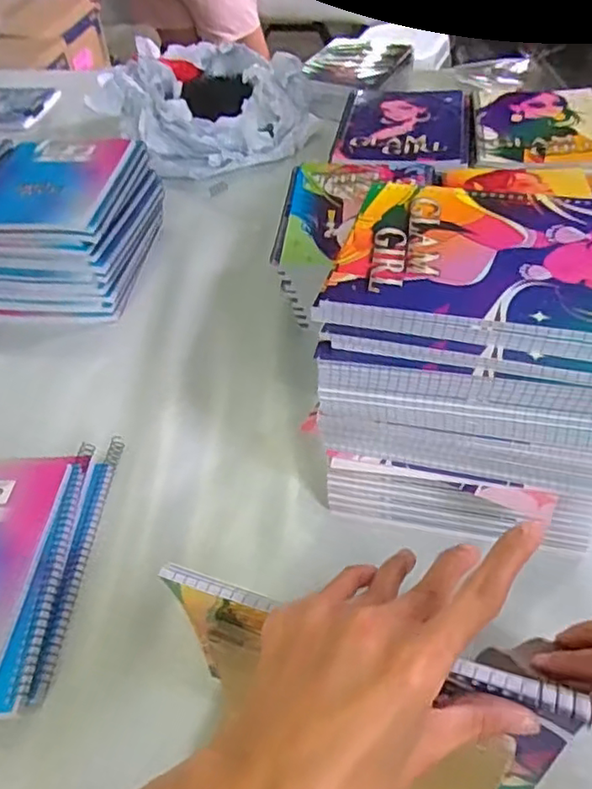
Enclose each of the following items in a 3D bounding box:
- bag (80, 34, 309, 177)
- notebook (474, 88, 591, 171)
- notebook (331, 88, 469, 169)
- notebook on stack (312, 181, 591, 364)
[{"bbox_3d":[-0.145,-0.453,0.973,0.308,0.109,0.303,-25,49,-19],"label":"bag"},{"bbox_3d":[0.291,-0.321,0.734,0.150,0.010,0.213,7,46,10],"label":"notebook"},{"bbox_3d":[0.133,-0.335,0.766,0.152,0.011,0.211,6,46,10],"label":"notebook"},{"bbox_3d":[0.128,-0.087,0.400,0.195,0.020,0.149,10,46,17],"label":"notebook on stack"}]

